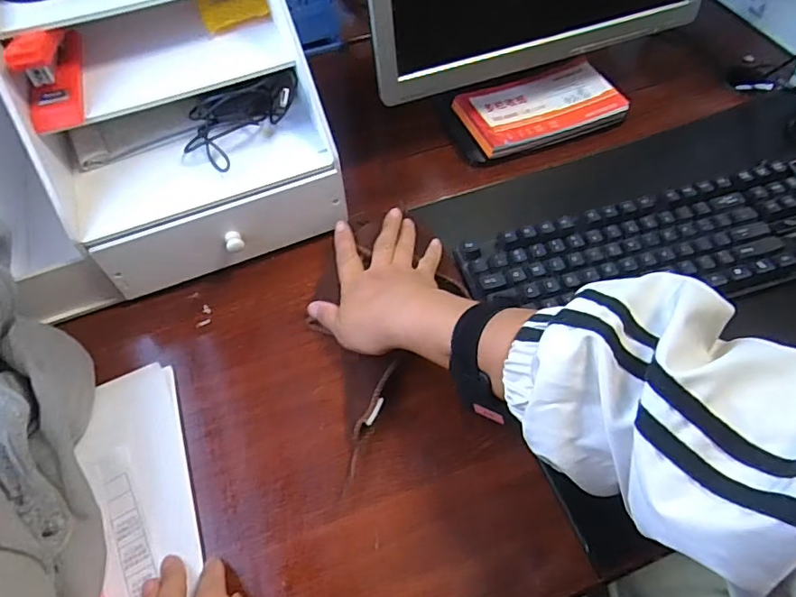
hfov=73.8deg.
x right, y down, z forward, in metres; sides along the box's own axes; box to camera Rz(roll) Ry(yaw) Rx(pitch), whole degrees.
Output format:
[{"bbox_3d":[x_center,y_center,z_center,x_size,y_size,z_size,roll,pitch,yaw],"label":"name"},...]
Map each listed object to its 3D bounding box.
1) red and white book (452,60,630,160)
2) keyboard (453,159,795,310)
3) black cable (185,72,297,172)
[{"bbox_3d":[0.163,-0.220,0.612,0.183,0.030,0.094,-20,57,-11],"label":"red and white book"},{"bbox_3d":[0.281,-0.056,0.500,0.438,0.030,0.116,-14,57,-8],"label":"keyboard"},{"bbox_3d":[-0.140,-0.161,0.475,0.111,0.044,0.076,-13,56,-7],"label":"black cable"}]

